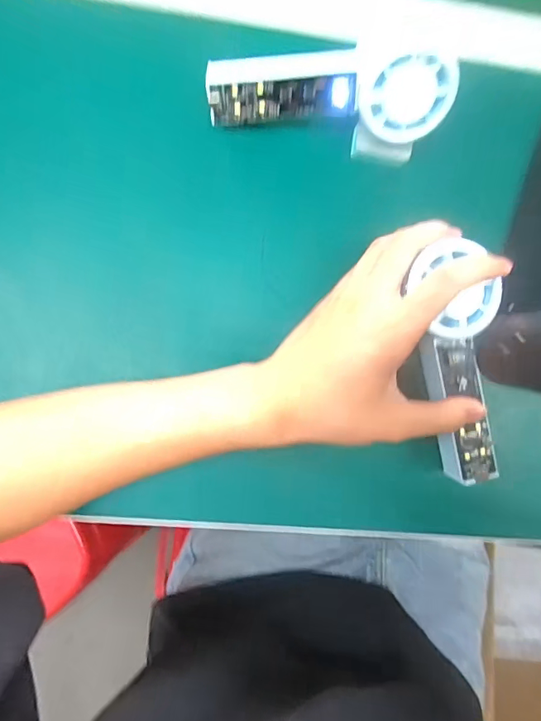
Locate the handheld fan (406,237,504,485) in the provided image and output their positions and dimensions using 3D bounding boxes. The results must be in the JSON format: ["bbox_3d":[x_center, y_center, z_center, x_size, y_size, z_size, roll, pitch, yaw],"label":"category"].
[{"bbox_3d":[0.116,0.003,0.293,0.043,0.030,0.150,-12,106,-7],"label":"handheld fan"}]

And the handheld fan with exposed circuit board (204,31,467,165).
[{"bbox_3d":[0.037,-0.164,0.294,0.149,0.065,0.040,2,88,-6],"label":"handheld fan with exposed circuit board"}]

